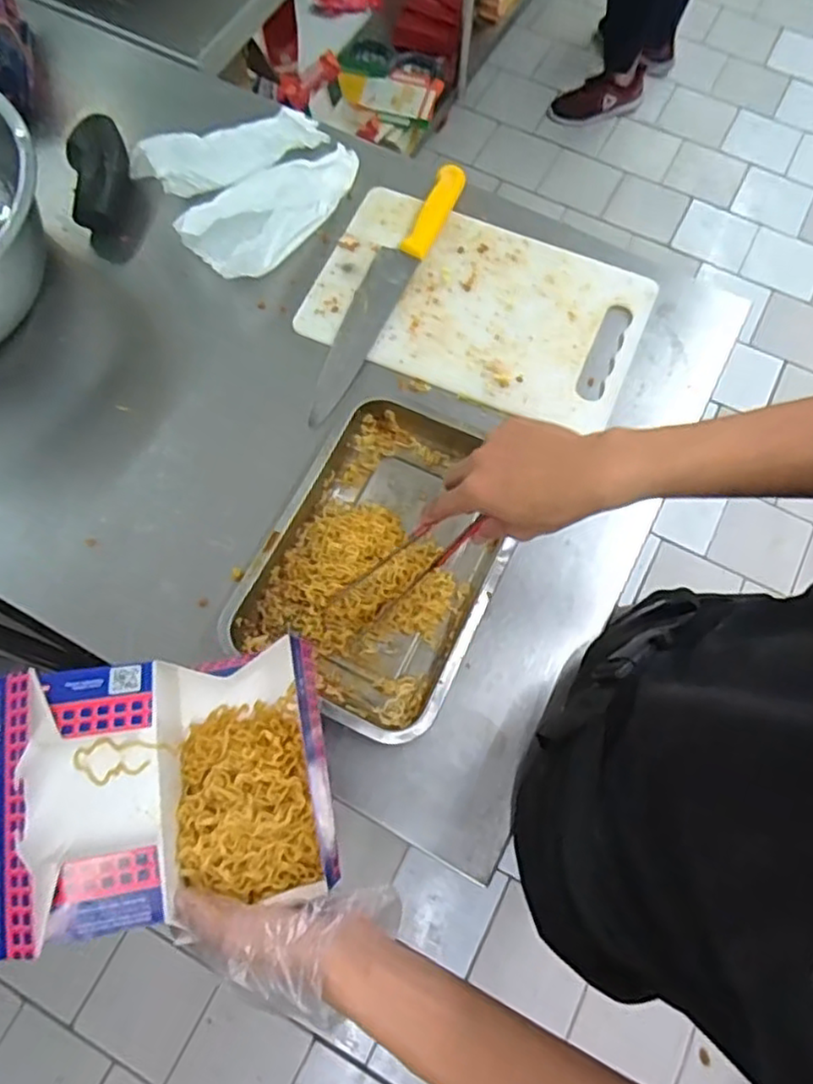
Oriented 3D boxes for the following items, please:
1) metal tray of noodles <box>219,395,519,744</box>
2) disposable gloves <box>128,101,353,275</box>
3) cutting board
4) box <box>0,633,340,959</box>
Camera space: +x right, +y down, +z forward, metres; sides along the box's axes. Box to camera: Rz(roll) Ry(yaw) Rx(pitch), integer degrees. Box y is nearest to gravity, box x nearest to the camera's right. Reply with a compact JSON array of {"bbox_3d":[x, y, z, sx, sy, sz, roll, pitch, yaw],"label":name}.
[{"bbox_3d":[-0.018,0.017,0.659,0.213,0.050,0.305,26,73,7],"label":"metal tray of noodles"},{"bbox_3d":[-0.179,-0.433,0.825,0.234,0.068,0.238,-26,74,-10],"label":"disposable gloves"},{"bbox_3d":[0.080,-0.274,0.779,0.366,0.019,0.233,23,72,7],"label":"cutting board"},{"bbox_3d":[-0.169,0.171,0.485,0.213,0.095,0.172,-8,72,-4],"label":"box"}]

